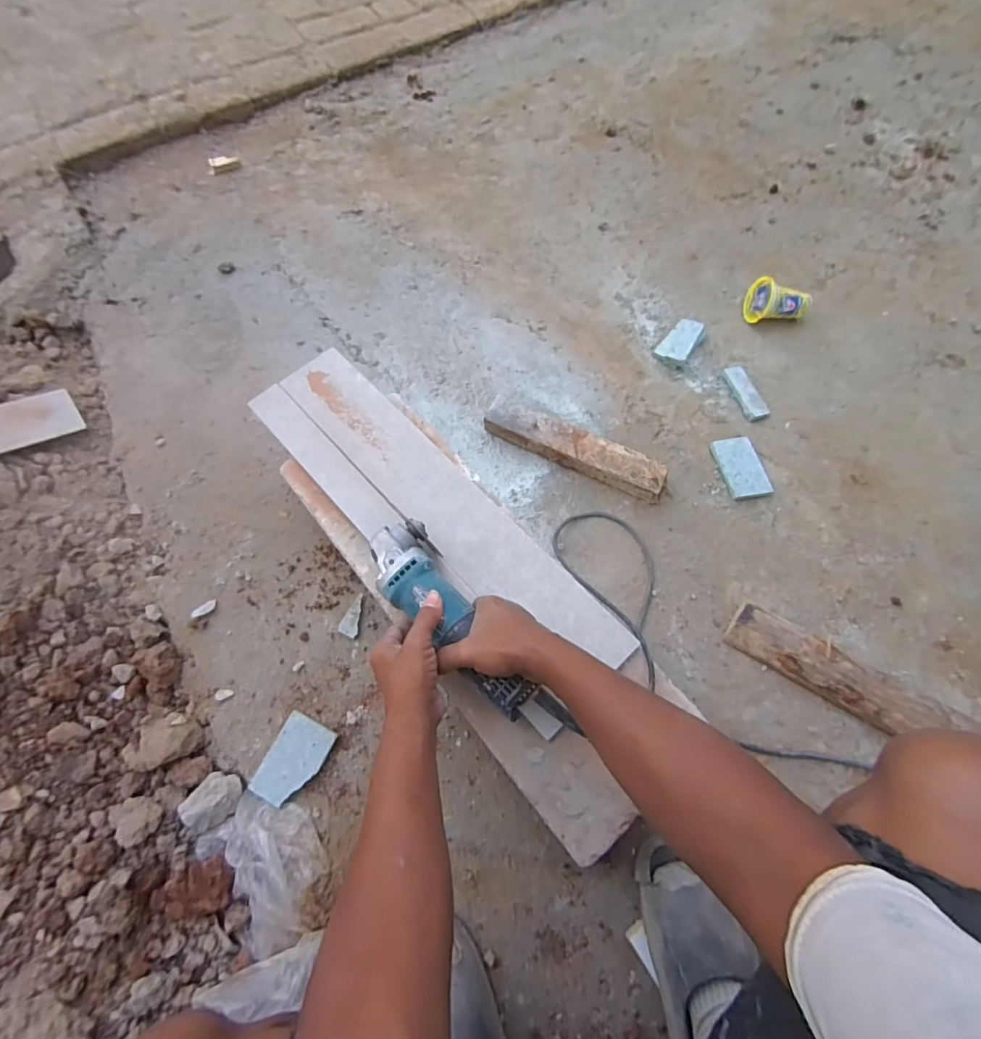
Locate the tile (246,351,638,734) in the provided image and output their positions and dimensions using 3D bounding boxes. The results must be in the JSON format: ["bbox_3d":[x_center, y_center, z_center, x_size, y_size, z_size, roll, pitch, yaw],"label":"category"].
[{"bbox_3d":[-0.084,-0.015,0.646,0.150,0.015,0.583,-42,70,-12],"label":"tile"}]

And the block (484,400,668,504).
[{"bbox_3d":[0.128,-0.106,0.776,0.284,0.048,0.058,25,72,15],"label":"block"}]

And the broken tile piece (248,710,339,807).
[{"bbox_3d":[-0.246,0.300,0.631,0.068,0.010,0.100,23,71,14],"label":"broken tile piece"}]

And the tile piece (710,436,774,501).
[{"bbox_3d":[0.377,-0.078,0.765,0.063,0.016,0.102,-11,67,1],"label":"tile piece"}]

